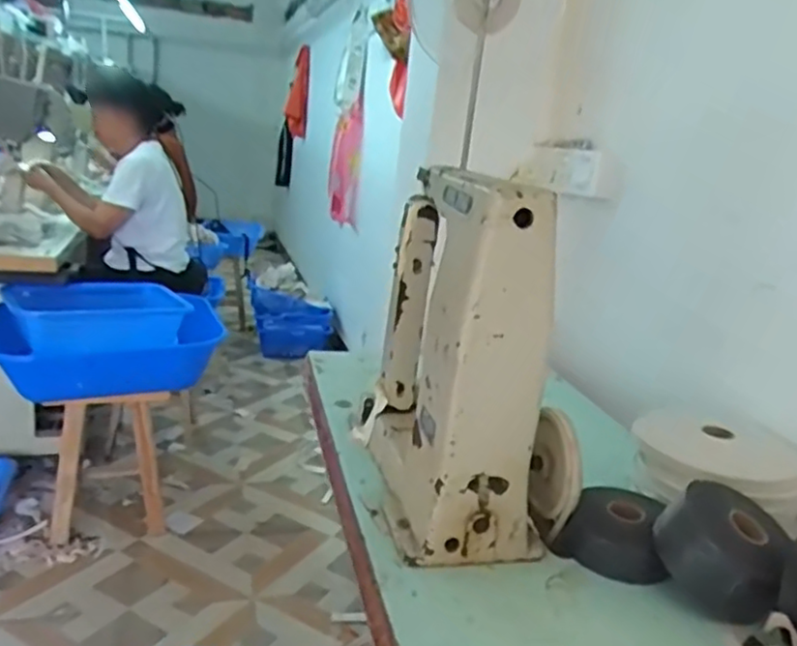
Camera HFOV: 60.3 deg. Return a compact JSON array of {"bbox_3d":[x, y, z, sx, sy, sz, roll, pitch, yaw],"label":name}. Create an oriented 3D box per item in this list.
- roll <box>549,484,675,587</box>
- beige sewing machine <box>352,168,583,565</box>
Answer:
[{"bbox_3d":[0.259,0.238,0.781,0.115,0.066,0.109,-8,21,-42],"label":"roll"},{"bbox_3d":[0.078,0.030,0.853,0.185,0.394,0.323,1,16,-17],"label":"beige sewing machine"}]

